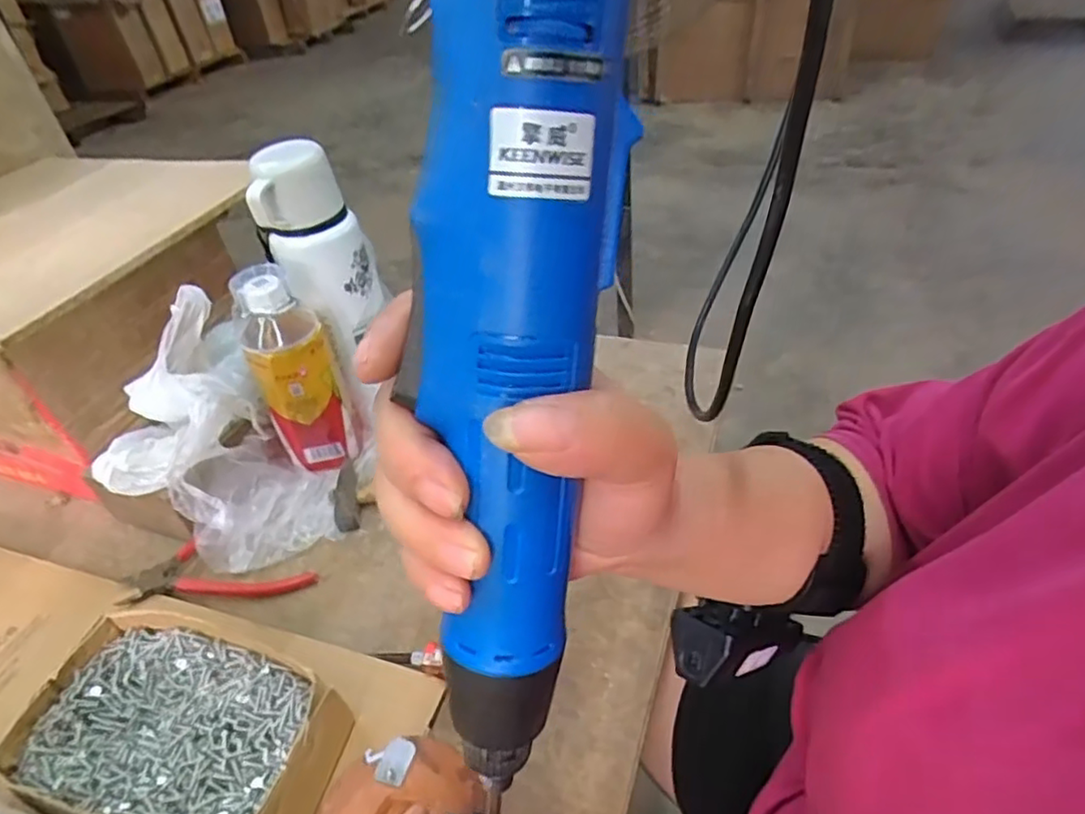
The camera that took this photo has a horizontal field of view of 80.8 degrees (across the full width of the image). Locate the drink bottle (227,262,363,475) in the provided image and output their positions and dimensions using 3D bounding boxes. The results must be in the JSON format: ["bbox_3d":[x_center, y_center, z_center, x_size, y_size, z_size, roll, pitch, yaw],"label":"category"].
[{"bbox_3d":[-0.212,-0.029,0.551,0.066,0.173,0.054,-27,44,-22],"label":"drink bottle"}]

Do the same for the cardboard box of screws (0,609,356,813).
[{"bbox_3d":[-0.212,0.202,0.385,0.193,0.058,0.115,7,42,16],"label":"cardboard box of screws"}]

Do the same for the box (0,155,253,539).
[{"bbox_3d":[-0.459,-0.084,0.642,0.357,0.227,0.300,10,43,18],"label":"box"}]

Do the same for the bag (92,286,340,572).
[{"bbox_3d":[-0.278,0.030,0.530,0.171,0.170,0.145,25,50,32],"label":"bag"}]

